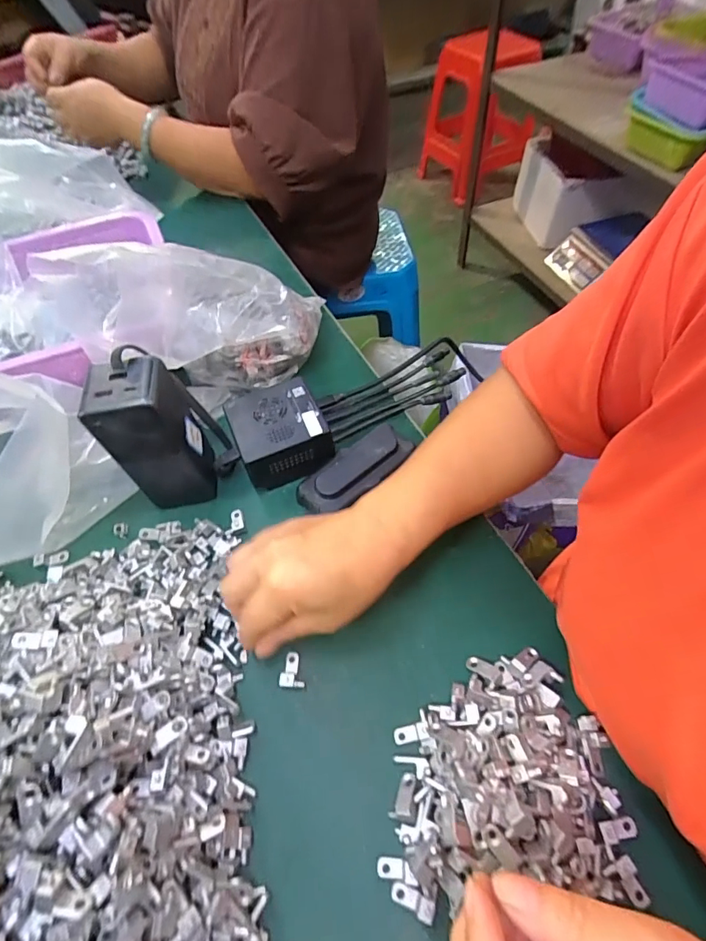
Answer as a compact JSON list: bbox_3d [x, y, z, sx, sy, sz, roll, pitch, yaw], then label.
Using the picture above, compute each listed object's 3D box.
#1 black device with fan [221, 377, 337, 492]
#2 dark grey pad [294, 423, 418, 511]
[{"bbox_3d":[-0.066,-0.034,0.409,0.074,0.045,0.075,-23,58,-11],"label":"black device with fan"},{"bbox_3d":[0.003,0.001,0.395,0.101,0.021,0.043,-35,61,-18],"label":"dark grey pad"}]

